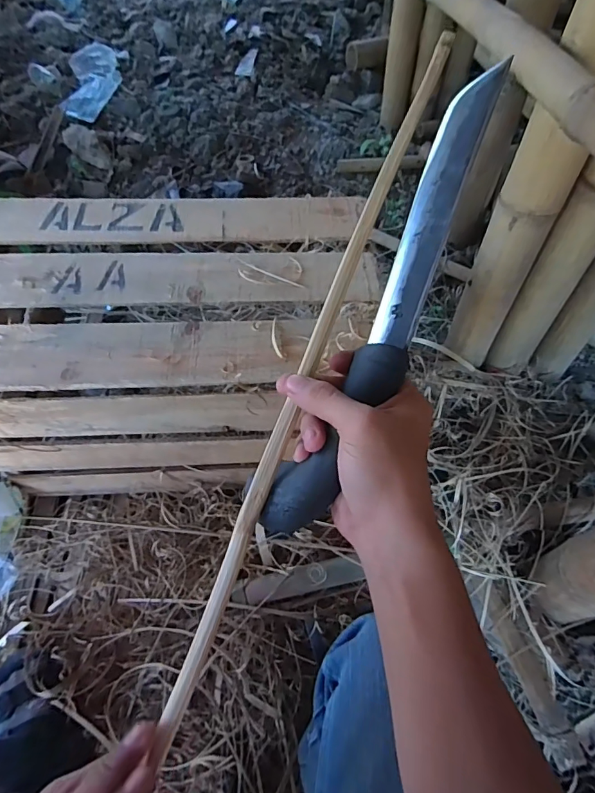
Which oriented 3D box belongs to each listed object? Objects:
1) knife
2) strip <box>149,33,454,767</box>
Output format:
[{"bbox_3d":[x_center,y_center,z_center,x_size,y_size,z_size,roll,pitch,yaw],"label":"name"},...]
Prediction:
[{"bbox_3d":[0.077,-0.087,0.317,0.045,0.024,0.389,22,75,12],"label":"knife"},{"bbox_3d":[0.014,-0.032,0.296,0.014,0.007,0.499,20,80,11],"label":"strip"}]

